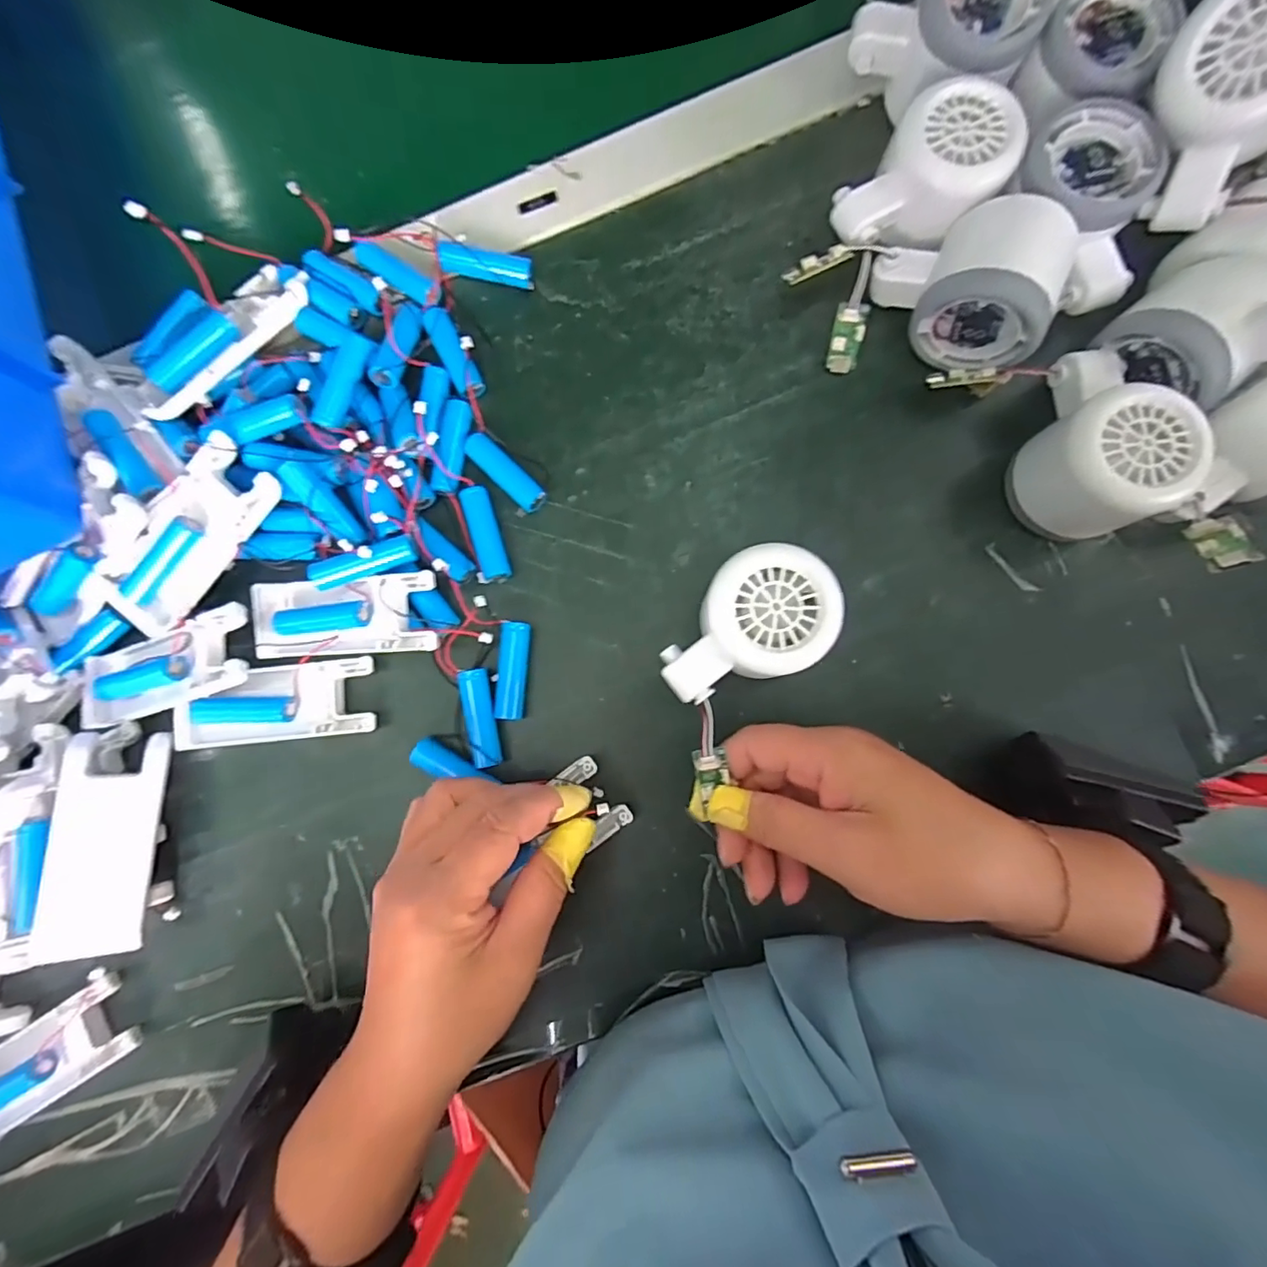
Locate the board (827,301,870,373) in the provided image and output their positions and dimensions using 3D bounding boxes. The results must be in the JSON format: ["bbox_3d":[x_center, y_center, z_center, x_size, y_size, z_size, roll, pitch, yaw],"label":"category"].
[{"bbox_3d":[0.114,-0.156,0.290,0.016,0.004,0.032,8,117,3],"label":"board"}]

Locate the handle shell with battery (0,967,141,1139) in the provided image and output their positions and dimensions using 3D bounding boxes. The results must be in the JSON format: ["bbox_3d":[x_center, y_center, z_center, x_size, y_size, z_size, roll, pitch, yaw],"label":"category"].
[{"bbox_3d":[-0.298,0.216,0.275,0.095,0.020,0.040,-34,85,-1],"label":"handle shell with battery"}]

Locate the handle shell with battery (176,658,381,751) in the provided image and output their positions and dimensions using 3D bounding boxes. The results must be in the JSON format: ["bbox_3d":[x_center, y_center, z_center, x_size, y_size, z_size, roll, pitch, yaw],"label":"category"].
[{"bbox_3d":[-0.187,0.036,0.286,0.100,0.014,0.039,-6,85,2],"label":"handle shell with battery"}]

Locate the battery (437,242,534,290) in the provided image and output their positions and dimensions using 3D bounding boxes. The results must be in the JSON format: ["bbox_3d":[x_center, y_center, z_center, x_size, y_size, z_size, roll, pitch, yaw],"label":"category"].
[{"bbox_3d":[-0.081,-0.201,0.300,0.050,0.011,0.015,5,85,-12],"label":"battery"}]

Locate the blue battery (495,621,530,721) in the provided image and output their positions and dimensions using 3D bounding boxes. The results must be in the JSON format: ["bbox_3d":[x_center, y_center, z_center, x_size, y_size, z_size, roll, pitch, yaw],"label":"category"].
[{"bbox_3d":[-0.063,0.019,0.288,0.014,0.013,0.050,4,85,3],"label":"blue battery"}]

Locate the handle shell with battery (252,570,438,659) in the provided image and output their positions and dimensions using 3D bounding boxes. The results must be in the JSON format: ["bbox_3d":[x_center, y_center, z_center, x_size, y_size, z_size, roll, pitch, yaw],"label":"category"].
[{"bbox_3d":[-0.149,-0.009,0.281,0.102,0.023,0.039,-2,85,2],"label":"handle shell with battery"}]

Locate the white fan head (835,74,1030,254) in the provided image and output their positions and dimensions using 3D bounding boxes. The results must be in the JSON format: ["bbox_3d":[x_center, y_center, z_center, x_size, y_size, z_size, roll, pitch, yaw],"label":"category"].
[{"bbox_3d":[0.145,-0.220,0.277,0.082,0.053,0.058,-41,85,-1],"label":"white fan head"}]

